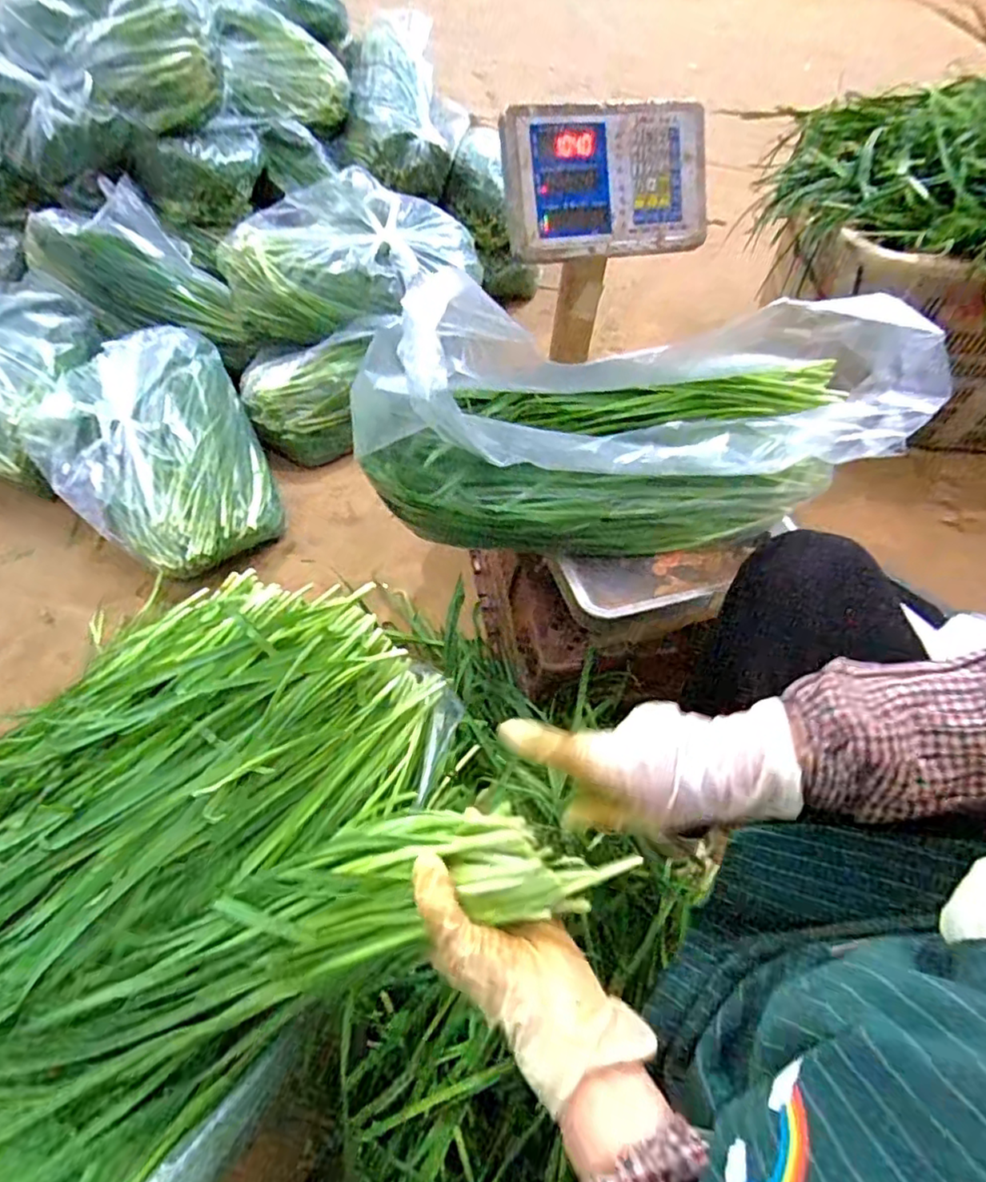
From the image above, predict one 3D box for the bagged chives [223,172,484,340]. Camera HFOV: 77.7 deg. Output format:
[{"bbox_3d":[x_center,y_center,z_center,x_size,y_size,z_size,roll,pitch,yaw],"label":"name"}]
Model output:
[{"bbox_3d":[-0.264,-0.634,1.161,0.472,0.166,0.247,-21,58,-15],"label":"bagged chives"}]

